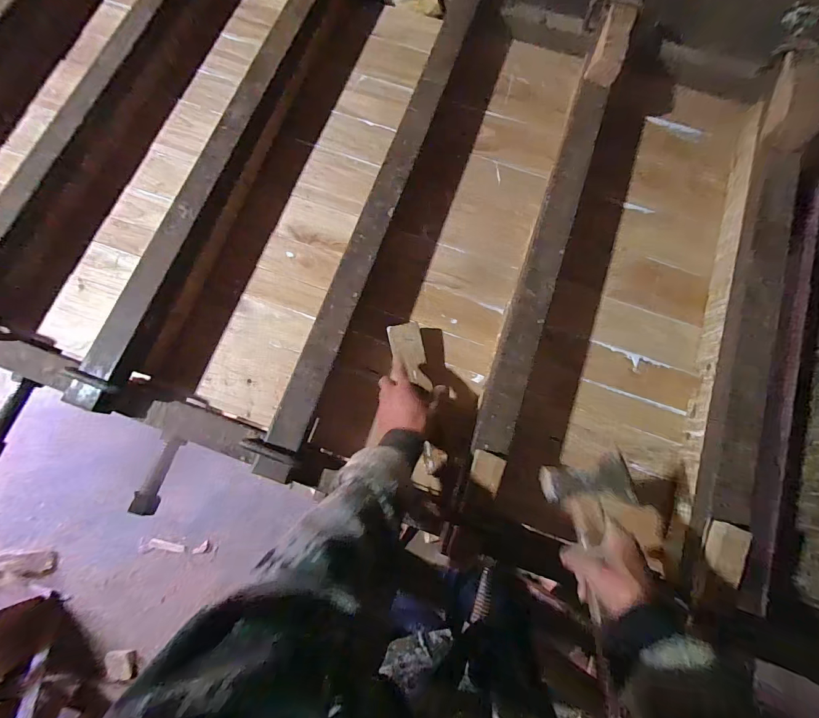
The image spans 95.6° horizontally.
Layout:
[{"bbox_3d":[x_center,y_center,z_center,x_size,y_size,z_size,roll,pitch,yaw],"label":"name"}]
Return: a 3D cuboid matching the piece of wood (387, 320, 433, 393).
[{"bbox_3d":[0.004,-0.007,0.651,0.057,0.016,0.120,-20,80,-5],"label":"piece of wood"}]

